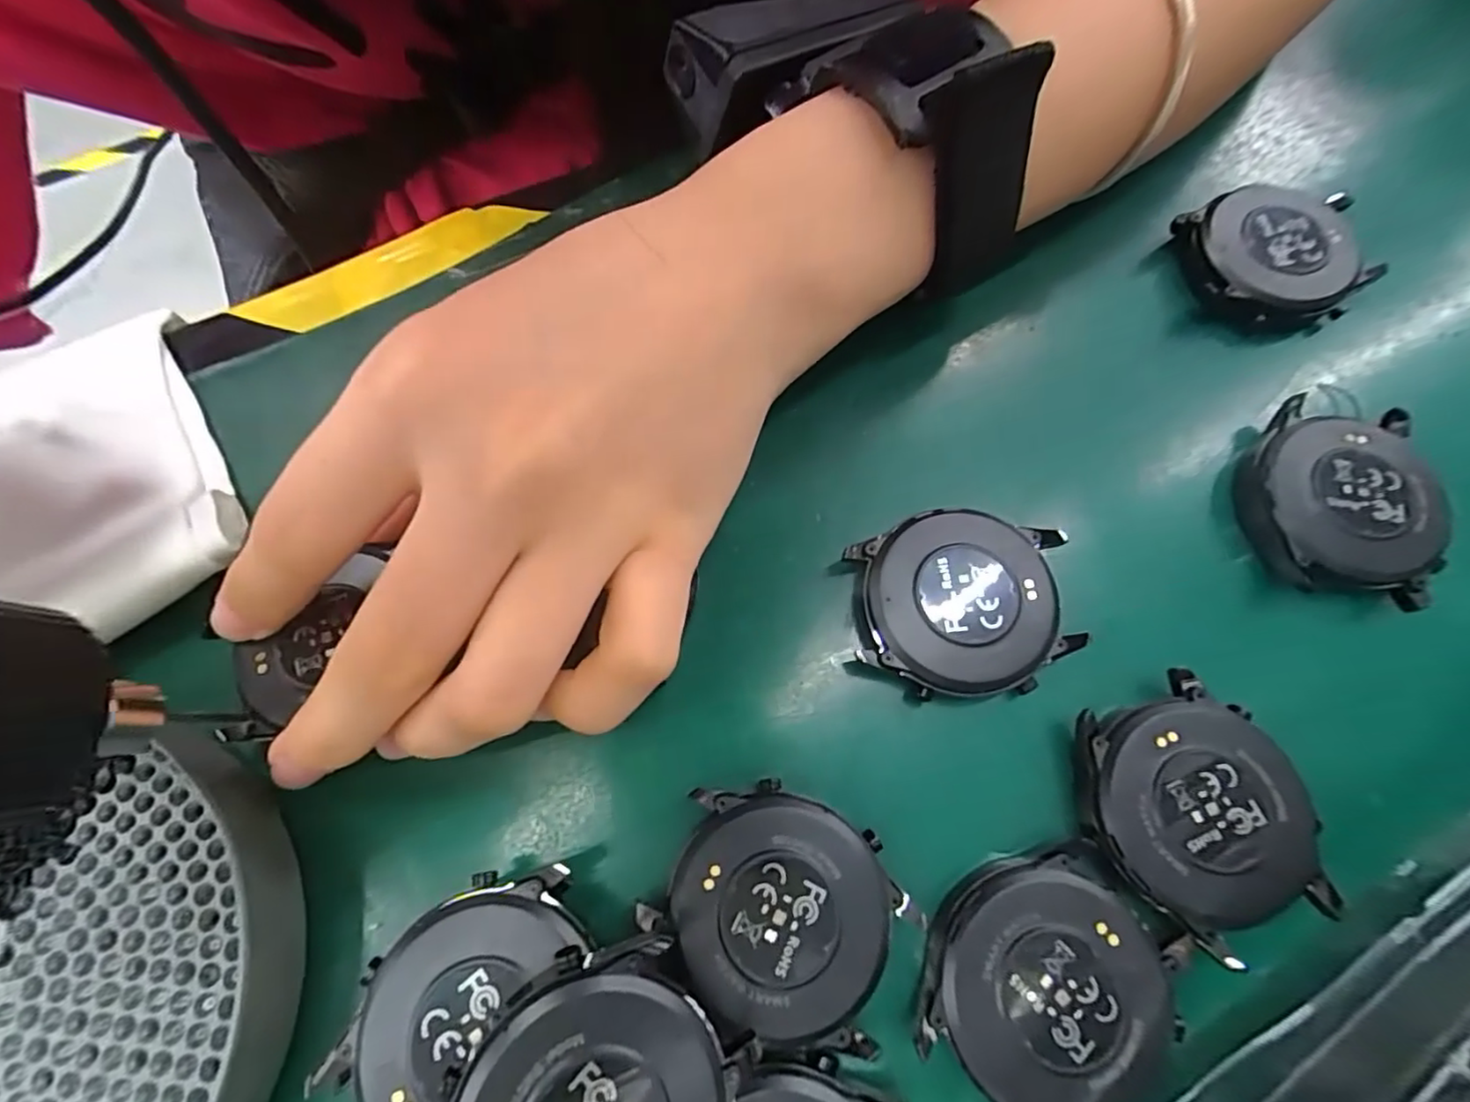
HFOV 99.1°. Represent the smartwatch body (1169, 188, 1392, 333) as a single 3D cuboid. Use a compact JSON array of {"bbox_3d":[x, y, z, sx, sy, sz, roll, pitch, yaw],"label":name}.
[{"bbox_3d":[0.156,-0.085,0.184,0.047,0.016,0.042,-8,73,-2],"label":"smartwatch body"}]

